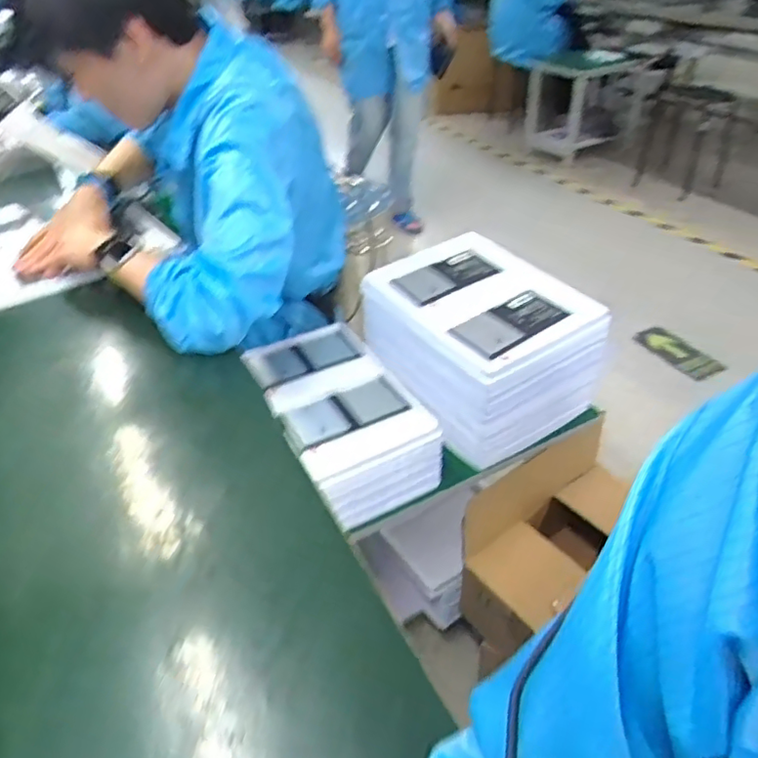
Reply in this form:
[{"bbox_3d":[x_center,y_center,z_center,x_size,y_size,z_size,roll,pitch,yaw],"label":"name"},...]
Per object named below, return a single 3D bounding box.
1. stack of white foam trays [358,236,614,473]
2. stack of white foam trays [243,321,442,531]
[{"bbox_3d":[0.160,-0.058,0.989,0.263,0.195,0.344,-31,45,-30],"label":"stack of white foam trays"},{"bbox_3d":[-0.071,0.059,0.931,0.201,0.109,0.326,-20,41,-20],"label":"stack of white foam trays"}]

